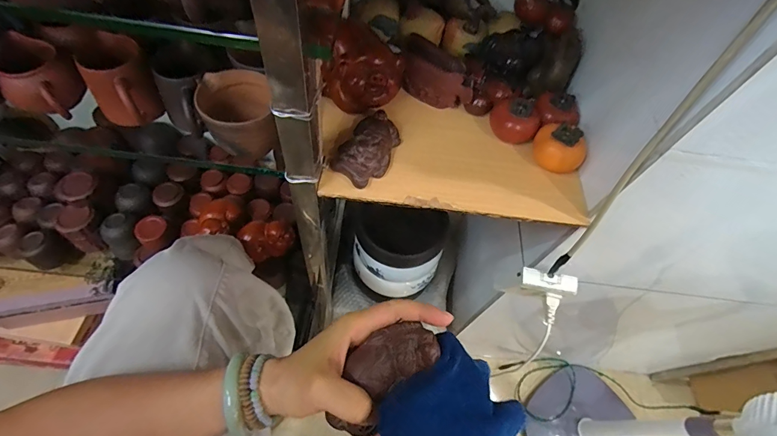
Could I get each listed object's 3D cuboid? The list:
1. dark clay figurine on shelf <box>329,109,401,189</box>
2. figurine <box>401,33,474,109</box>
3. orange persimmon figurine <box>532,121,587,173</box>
[{"bbox_3d":[-0.023,-0.086,0.446,0.058,0.034,0.100,25,60,8],"label":"dark clay figurine on shelf"},{"bbox_3d":[0.061,-0.183,0.495,0.101,0.059,0.036,21,60,5],"label":"figurine"},{"bbox_3d":[0.205,-0.082,0.459,0.063,0.049,0.050,35,62,13],"label":"orange persimmon figurine"}]

